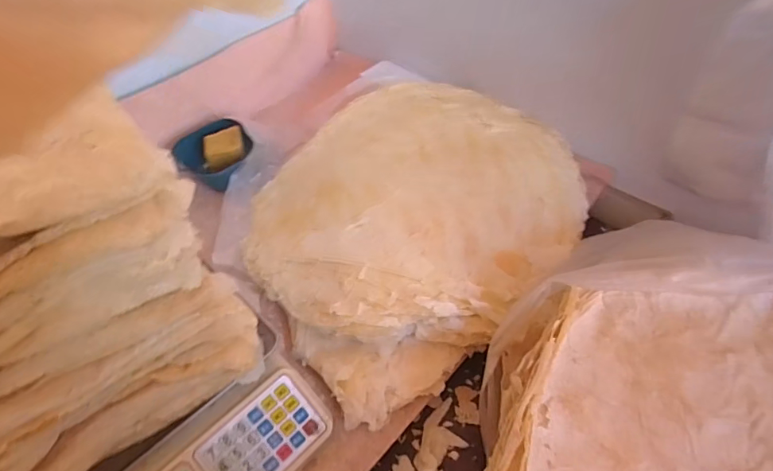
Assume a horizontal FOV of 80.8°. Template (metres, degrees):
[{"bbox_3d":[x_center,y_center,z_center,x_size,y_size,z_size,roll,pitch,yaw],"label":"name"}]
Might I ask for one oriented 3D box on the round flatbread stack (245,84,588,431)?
[{"bbox_3d":[0.037,-0.057,0.722,0.504,0.098,0.487,-27,53,-21],"label":"round flatbread stack"}]

